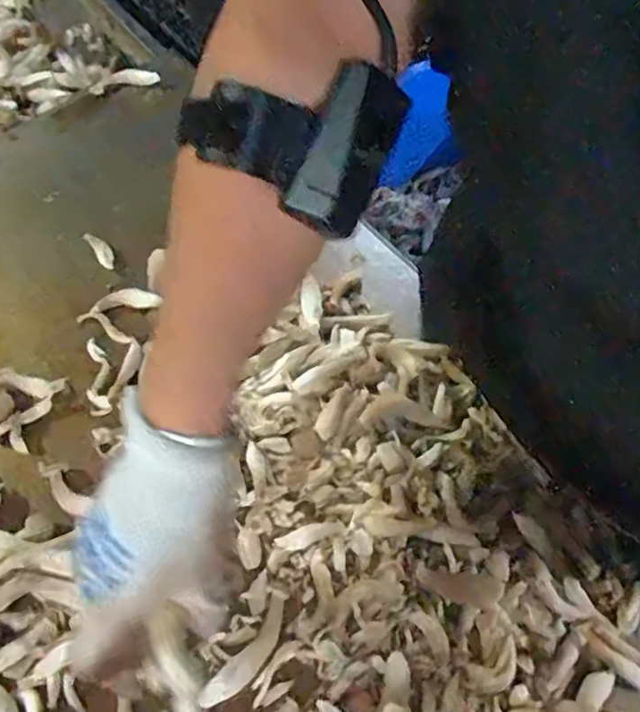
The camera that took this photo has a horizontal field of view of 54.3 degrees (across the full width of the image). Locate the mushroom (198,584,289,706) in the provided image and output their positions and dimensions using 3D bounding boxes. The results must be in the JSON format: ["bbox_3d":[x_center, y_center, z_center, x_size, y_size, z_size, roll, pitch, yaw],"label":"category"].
[{"bbox_3d":[-0.043,0.185,0.394,0.021,0.010,0.079,32,67,17],"label":"mushroom"}]

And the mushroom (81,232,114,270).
[{"bbox_3d":[-0.191,-0.093,0.544,0.015,0.010,0.042,-35,67,-17],"label":"mushroom"}]

